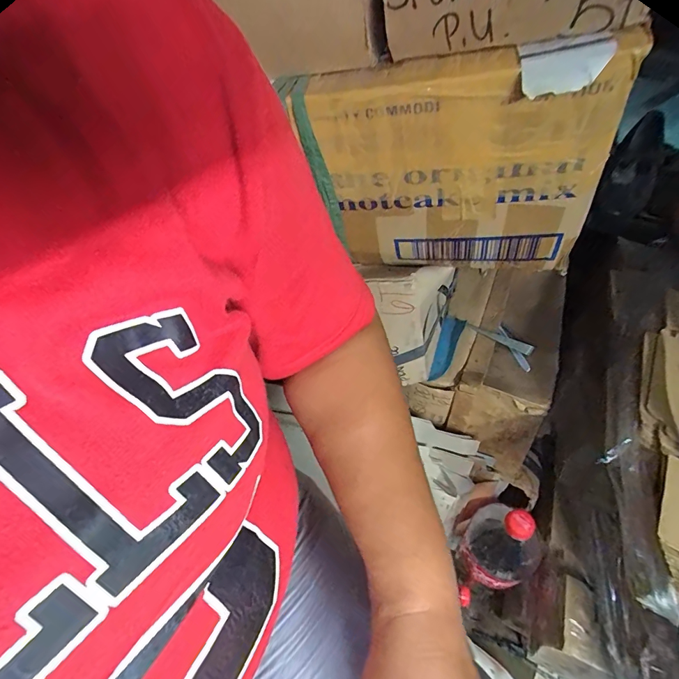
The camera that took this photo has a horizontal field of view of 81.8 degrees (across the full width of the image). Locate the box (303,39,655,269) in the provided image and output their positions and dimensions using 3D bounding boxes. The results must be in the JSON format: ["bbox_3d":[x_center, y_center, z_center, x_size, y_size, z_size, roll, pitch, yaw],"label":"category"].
[{"bbox_3d":[0.105,-0.147,0.361,0.229,0.200,0.047,5,61,18],"label":"box"}]

